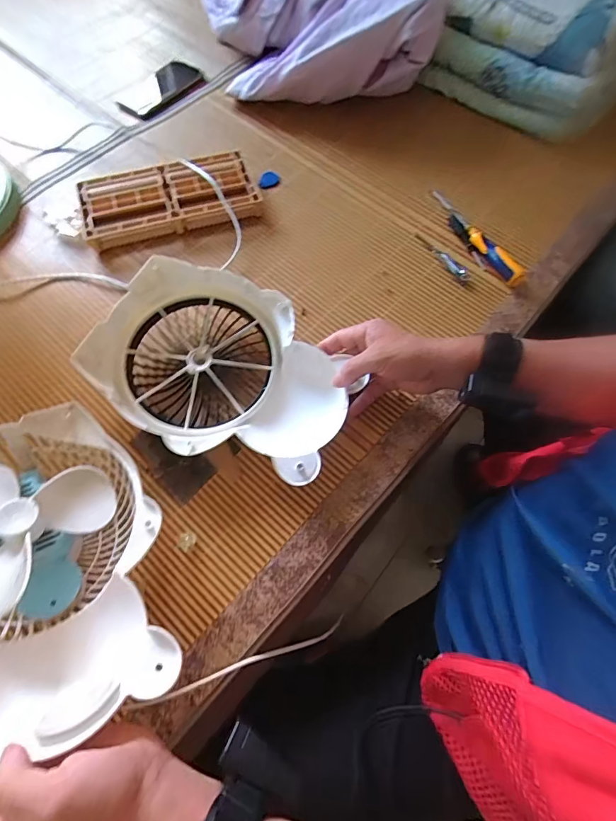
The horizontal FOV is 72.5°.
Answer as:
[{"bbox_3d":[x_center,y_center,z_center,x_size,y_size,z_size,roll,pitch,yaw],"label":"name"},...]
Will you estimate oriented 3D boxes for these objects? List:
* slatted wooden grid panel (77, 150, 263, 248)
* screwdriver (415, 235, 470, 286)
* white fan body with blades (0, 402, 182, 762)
[{"bbox_3d":[-0.215,-0.328,0.657,0.267,0.039,0.131,-16,68,-7],"label":"slatted wooden grid panel"},{"bbox_3d":[0.206,-0.234,0.635,0.023,0.011,0.111,-30,70,-12],"label":"screwdriver"},{"bbox_3d":[-0.261,0.158,0.413,0.223,0.097,0.311,-23,63,-29],"label":"white fan body with blades"}]

